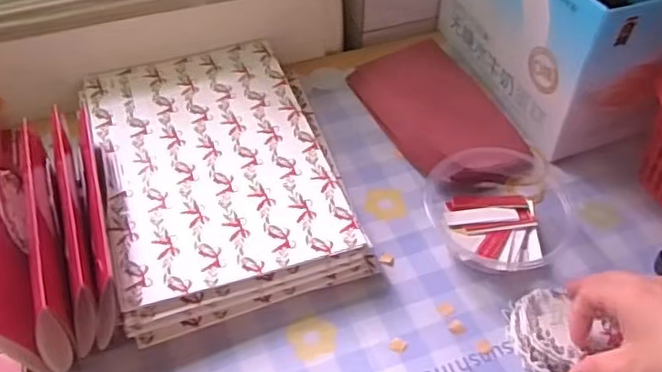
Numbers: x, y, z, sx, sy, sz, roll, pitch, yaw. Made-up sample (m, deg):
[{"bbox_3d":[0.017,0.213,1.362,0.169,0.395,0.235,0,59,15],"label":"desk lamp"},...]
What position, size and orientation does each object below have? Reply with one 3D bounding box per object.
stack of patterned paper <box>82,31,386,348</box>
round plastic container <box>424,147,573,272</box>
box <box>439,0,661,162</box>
[{"bbox_3d":[-0.090,-0.016,0.538,0.192,0.045,0.267,-15,51,-14],"label":"stack of patterned paper"},{"bbox_3d":[0.144,0.016,0.515,0.122,0.039,0.101,-12,50,-11],"label":"round plastic container"},{"bbox_3d":[0.208,-0.164,0.588,0.121,0.145,0.221,-14,51,-13],"label":"box"}]

